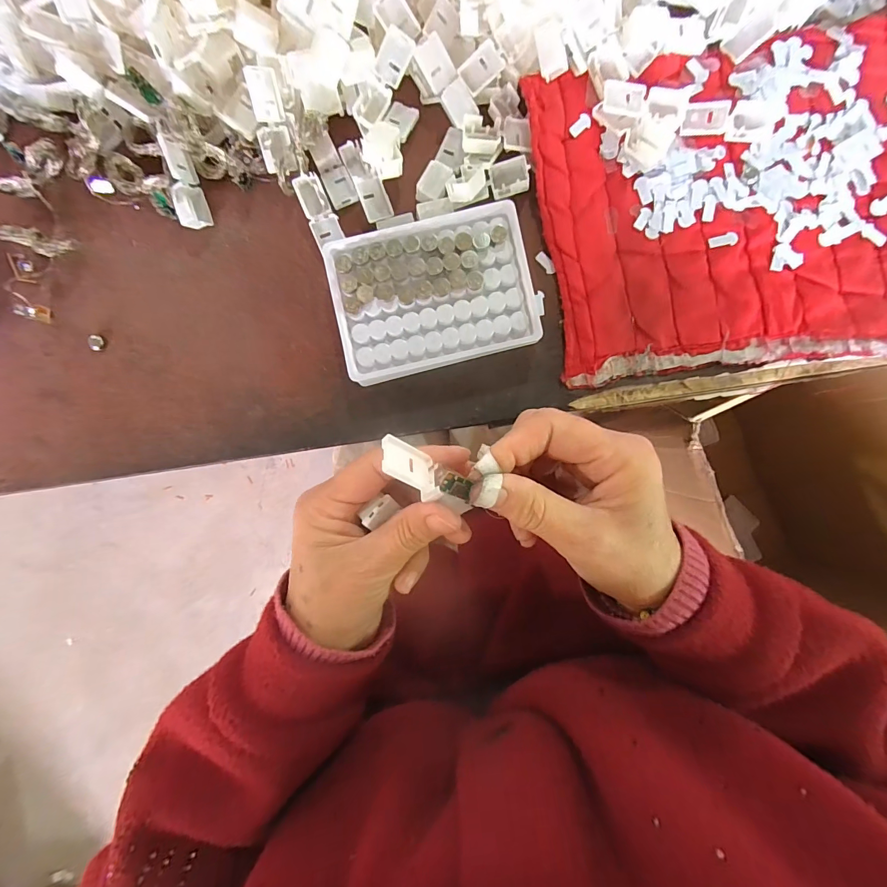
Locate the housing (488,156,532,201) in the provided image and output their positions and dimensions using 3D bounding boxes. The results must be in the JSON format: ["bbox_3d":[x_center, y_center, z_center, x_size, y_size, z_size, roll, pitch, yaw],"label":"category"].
[{"bbox_3d":[0.045,-0.184,0.281,0.027,0.011,0.024,-9,96,3],"label":"housing"}]

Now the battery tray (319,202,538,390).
[{"bbox_3d":[-0.007,-0.101,0.276,0.130,0.022,0.096,-13,95,3],"label":"battery tray"}]

